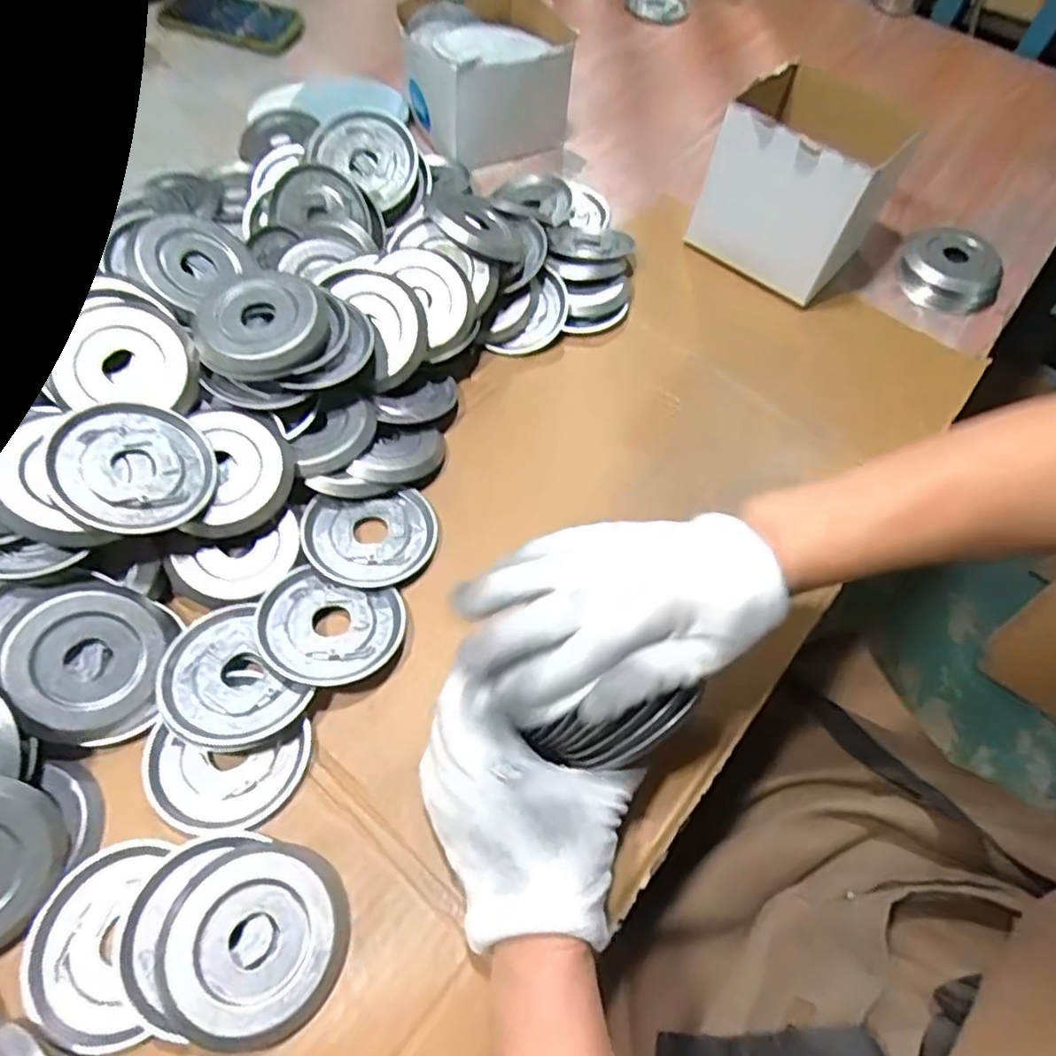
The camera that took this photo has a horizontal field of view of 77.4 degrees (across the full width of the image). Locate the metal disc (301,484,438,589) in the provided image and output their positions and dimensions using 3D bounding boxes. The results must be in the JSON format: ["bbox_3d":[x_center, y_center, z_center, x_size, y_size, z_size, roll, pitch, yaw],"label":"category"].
[{"bbox_3d":[-0.103,0.005,0.433,0.083,0.007,0.071,-10,61,-9],"label":"metal disc"}]

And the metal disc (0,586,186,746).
[{"bbox_3d":[-0.244,0.074,0.366,0.078,0.017,0.082,10,71,-29],"label":"metal disc"}]

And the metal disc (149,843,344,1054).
[{"bbox_3d":[-0.135,0.202,0.321,0.083,0.012,0.081,5,61,-9],"label":"metal disc"}]

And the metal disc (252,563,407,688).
[{"bbox_3d":[-0.121,0.060,0.396,0.086,0.018,0.071,11,60,3],"label":"metal disc"}]

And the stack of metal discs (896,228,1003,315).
[{"bbox_3d":[0.394,-0.242,0.619,0.086,0.030,0.086,19,60,7],"label":"stack of metal discs"}]

